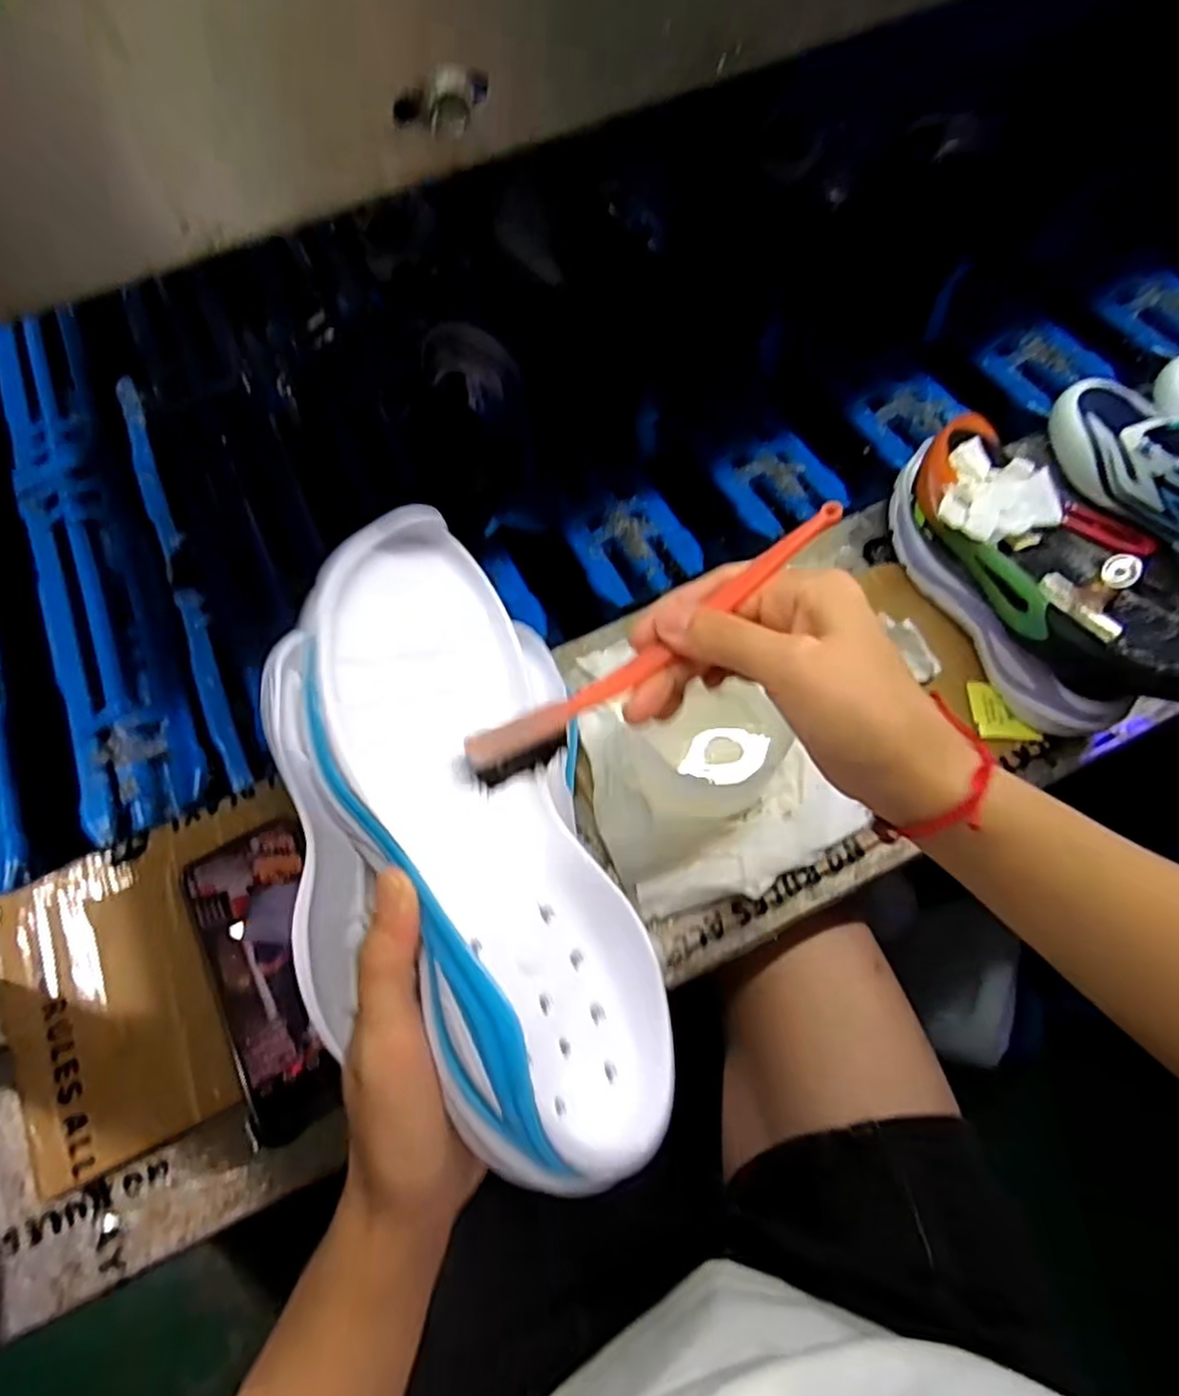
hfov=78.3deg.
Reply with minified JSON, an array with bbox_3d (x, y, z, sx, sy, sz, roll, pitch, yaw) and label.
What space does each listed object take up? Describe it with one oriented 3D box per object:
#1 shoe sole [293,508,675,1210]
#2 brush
[{"bbox_3d":[-0.043,0.048,0.262,0.088,0.055,0.225,-10,71,-41],"label":"shoe sole"},{"bbox_3d":[0.026,-0.021,0.279,0.170,0.022,0.016,-36,71,0],"label":"brush"}]

